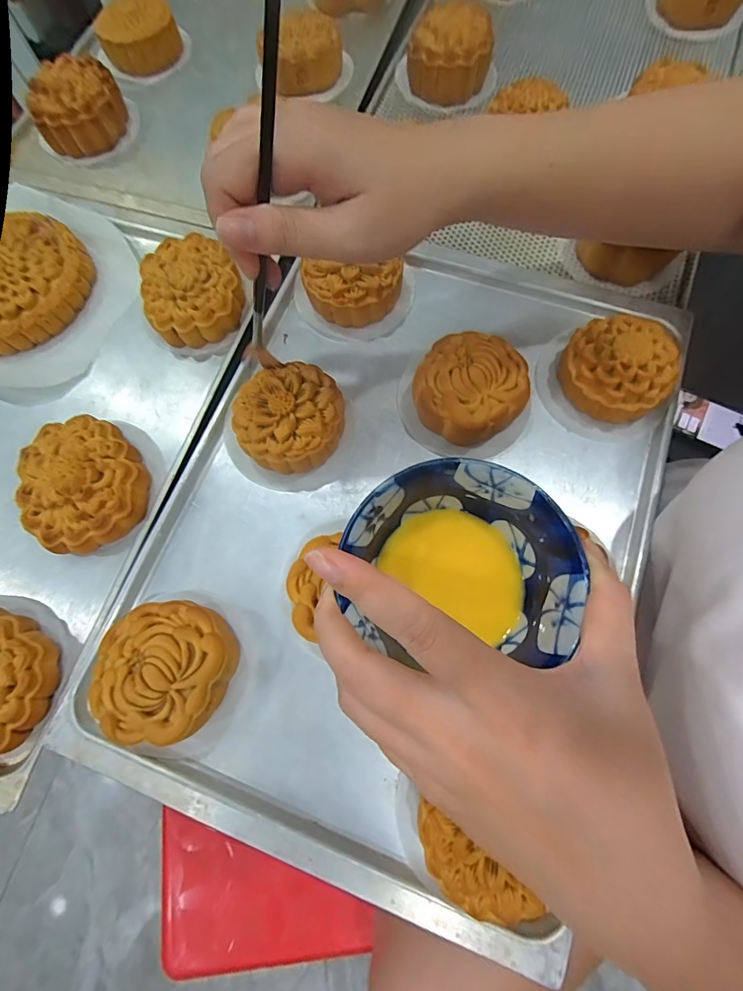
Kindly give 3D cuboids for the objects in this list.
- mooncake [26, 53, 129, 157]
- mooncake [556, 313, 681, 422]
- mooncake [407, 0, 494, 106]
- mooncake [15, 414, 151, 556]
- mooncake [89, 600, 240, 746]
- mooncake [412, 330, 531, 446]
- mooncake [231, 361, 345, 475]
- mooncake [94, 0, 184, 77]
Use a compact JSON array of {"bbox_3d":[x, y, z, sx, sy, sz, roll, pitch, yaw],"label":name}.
[{"bbox_3d":[-0.265,-0.355,0.392,0.066,0.036,0.081,2,73,2],"label":"mooncake"},{"bbox_3d":[0.174,-0.090,0.306,0.074,0.038,0.069,28,76,10],"label":"mooncake"},{"bbox_3d":[0.073,-0.406,0.400,0.076,0.043,0.079,6,74,4],"label":"mooncake"},{"bbox_3d":[-0.196,-0.009,0.296,0.074,0.034,0.090,-22,74,-5],"label":"mooncake"},{"bbox_3d":[-0.121,0.102,0.257,0.072,0.036,0.074,0,73,2],"label":"mooncake"},{"bbox_3d":[0.071,-0.076,0.307,0.076,0.036,0.076,25,76,9],"label":"mooncake"},{"bbox_3d":[-0.057,-0.053,0.304,0.071,0.035,0.074,0,73,2],"label":"mooncake"},{"bbox_3d":[-0.227,-0.454,0.426,0.067,0.035,0.067,0,73,2],"label":"mooncake"}]

